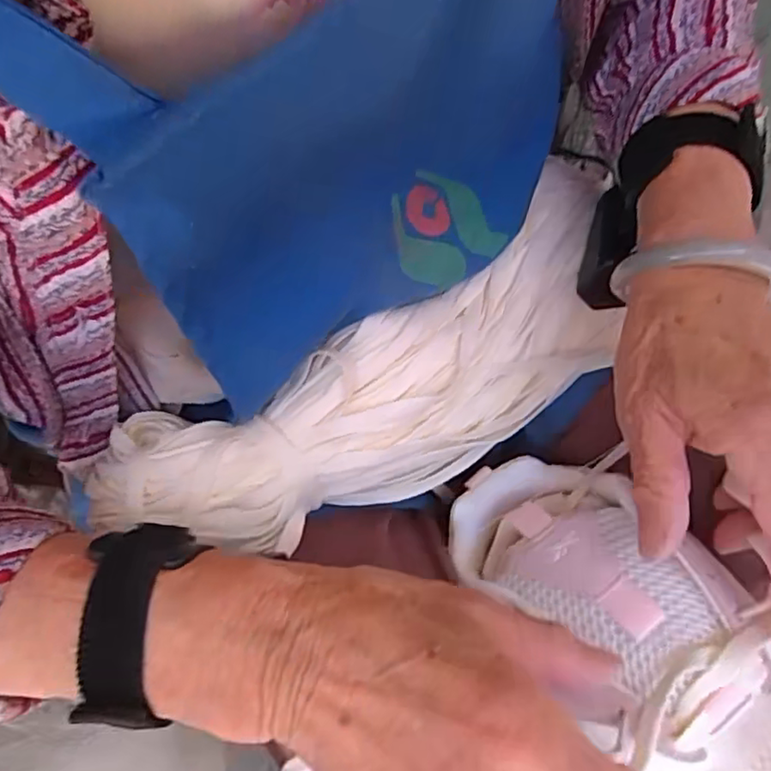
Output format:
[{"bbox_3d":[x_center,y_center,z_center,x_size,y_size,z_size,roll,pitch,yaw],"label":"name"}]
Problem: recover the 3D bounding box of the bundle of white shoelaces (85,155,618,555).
[{"bbox_3d":[0.020,-0.017,0.321,0.332,0.058,0.109,-35,68,-13],"label":"bundle of white shoelaces"}]

